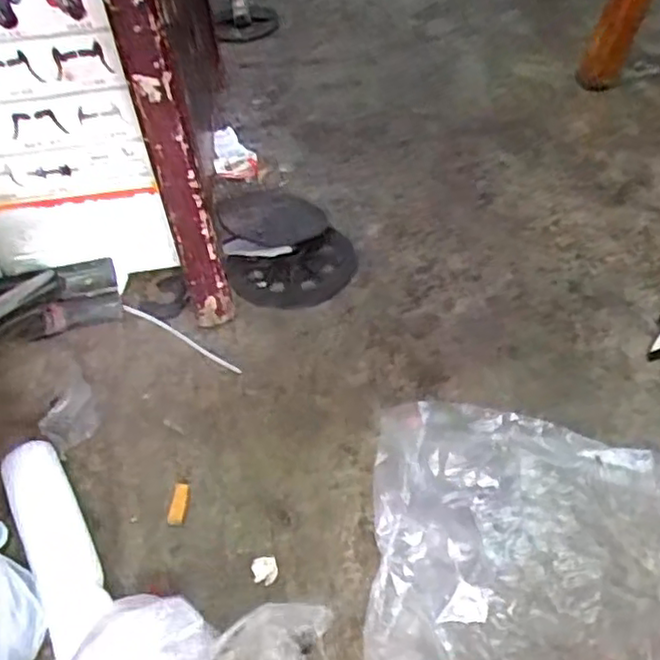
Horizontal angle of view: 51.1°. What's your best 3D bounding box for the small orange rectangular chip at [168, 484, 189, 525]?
[{"bbox_3d":[-0.105,0.120,0.480,0.012,0.006,0.029,-1,48,3],"label":"small orange rectangular chip"}]

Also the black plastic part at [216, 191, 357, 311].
[{"bbox_3d":[-0.043,-0.090,0.656,0.116,0.034,0.156,-11,48,-6],"label":"black plastic part"}]

